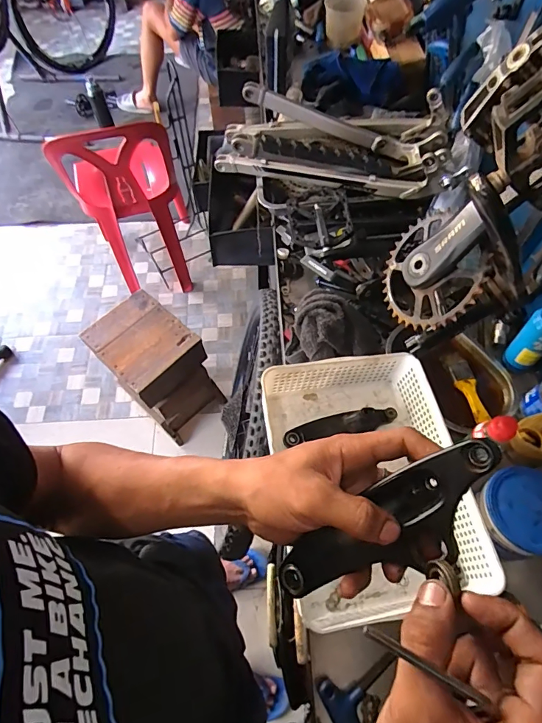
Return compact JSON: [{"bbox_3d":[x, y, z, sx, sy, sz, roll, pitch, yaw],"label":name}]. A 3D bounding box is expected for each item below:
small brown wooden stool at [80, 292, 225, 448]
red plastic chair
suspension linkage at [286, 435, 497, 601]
[{"bbox_3d":[-0.403,0.014,1.432,0.317,0.361,0.254,40,69,20],"label":"small brown wooden stool"},{"bbox_3d":[-0.546,-0.633,1.601,0.382,0.767,0.459,-14,62,-7],"label":"red plastic chair"},{"bbox_3d":[0.079,0.117,0.278,0.176,0.034,0.056,-40,67,18],"label":"suspension linkage"}]

